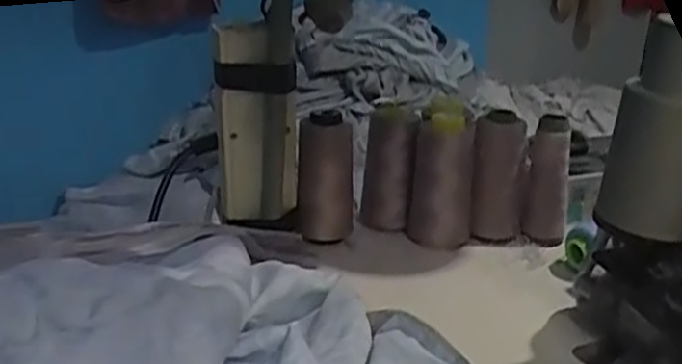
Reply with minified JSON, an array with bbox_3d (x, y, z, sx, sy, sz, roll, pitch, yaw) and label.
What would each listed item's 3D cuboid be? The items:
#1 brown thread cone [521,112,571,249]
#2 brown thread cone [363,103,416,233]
[{"bbox_3d":[0.184,-0.001,0.648,0.039,0.115,0.033,10,21,18],"label":"brown thread cone"},{"bbox_3d":[0.044,-0.011,0.678,0.039,0.107,0.051,3,20,-1],"label":"brown thread cone"}]

